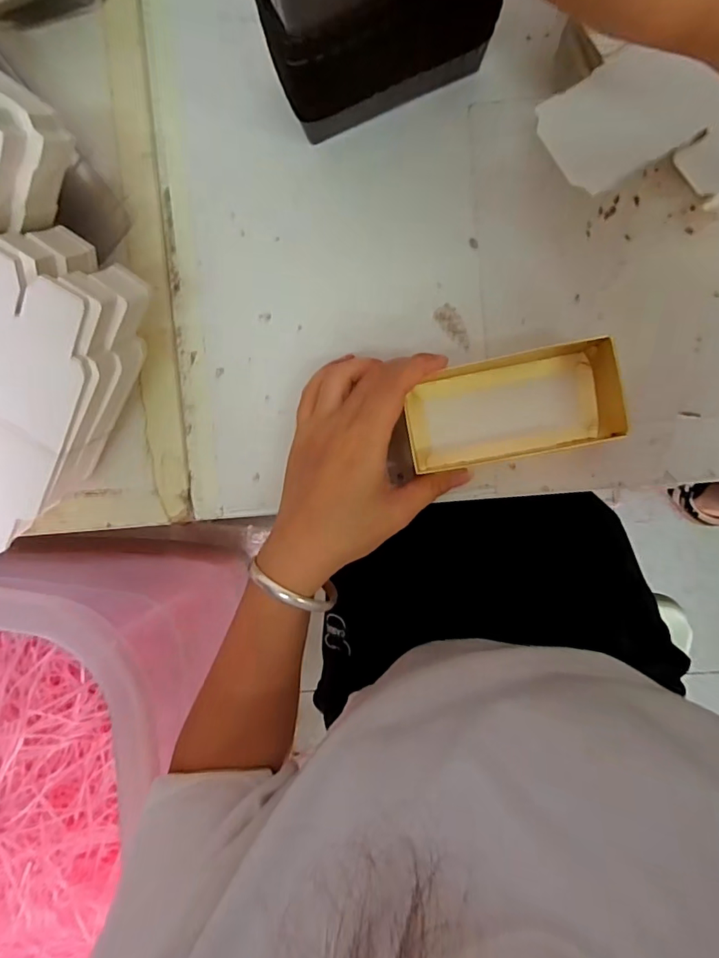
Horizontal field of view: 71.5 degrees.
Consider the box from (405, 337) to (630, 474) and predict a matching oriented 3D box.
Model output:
[{"bbox_3d":[0.086,-0.042,0.292,0.115,0.030,0.060,-13,93,13],"label":"box"}]

